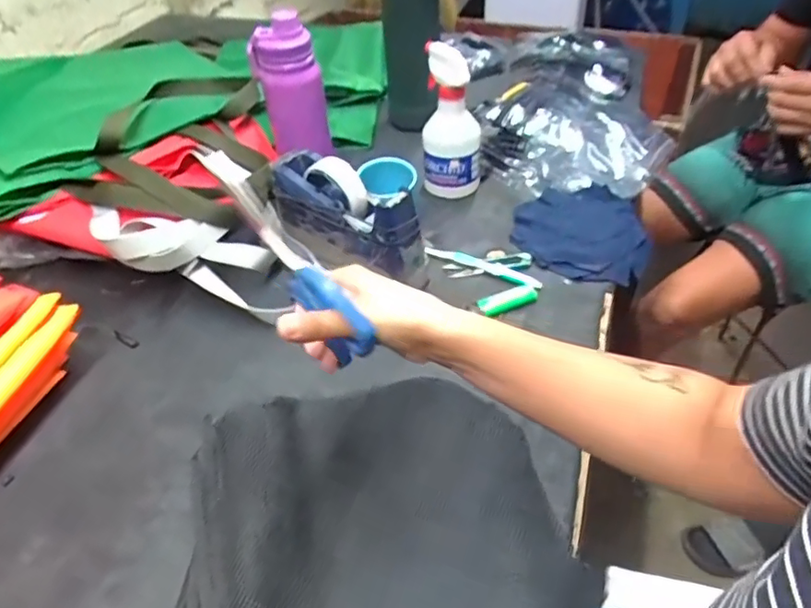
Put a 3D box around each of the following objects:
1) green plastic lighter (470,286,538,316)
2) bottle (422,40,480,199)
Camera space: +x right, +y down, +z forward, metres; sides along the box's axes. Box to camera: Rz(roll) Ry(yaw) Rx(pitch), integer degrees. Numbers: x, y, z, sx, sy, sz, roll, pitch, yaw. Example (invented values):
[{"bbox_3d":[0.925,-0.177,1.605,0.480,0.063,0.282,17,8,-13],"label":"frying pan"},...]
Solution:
[{"bbox_3d":[0.112,-0.004,0.619,0.077,0.011,0.022,-17,44,-13],"label":"green plastic lighter"},{"bbox_3d":[0.062,-0.238,0.744,0.077,0.188,0.070,0,43,5],"label":"bottle"}]

